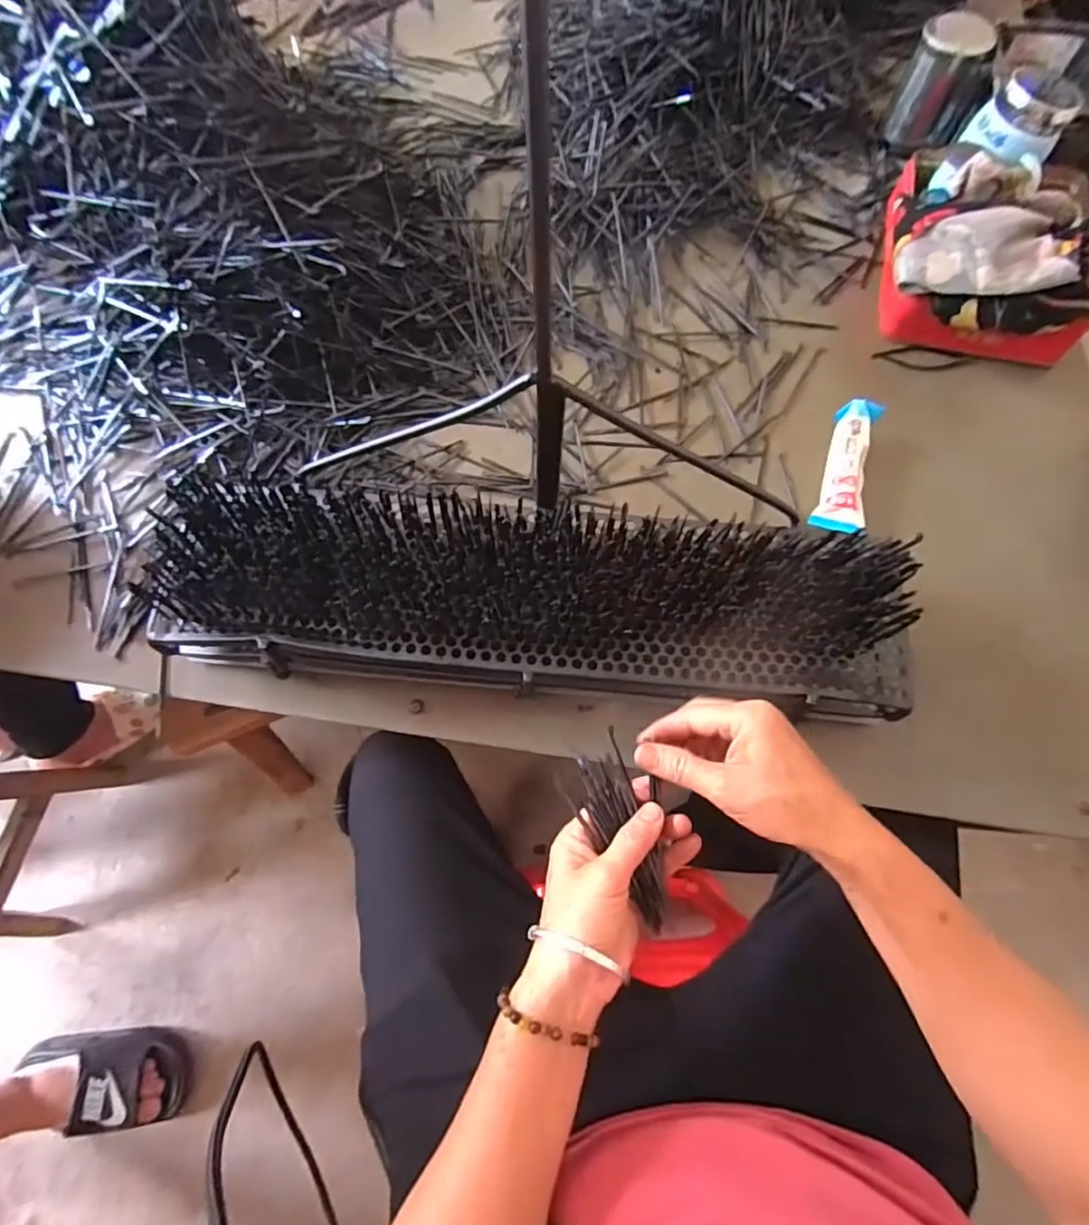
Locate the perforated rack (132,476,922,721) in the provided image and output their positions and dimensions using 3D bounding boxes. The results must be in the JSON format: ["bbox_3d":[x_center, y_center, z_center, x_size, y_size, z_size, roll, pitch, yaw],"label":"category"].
[{"bbox_3d":[-0.019,-0.004,0.486,0.601,0.132,0.142,5,72,2],"label":"perforated rack"}]

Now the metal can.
[{"bbox_3d":[0.497,-0.667,0.724,0.091,0.099,0.109,26,73,8],"label":"metal can"}]

